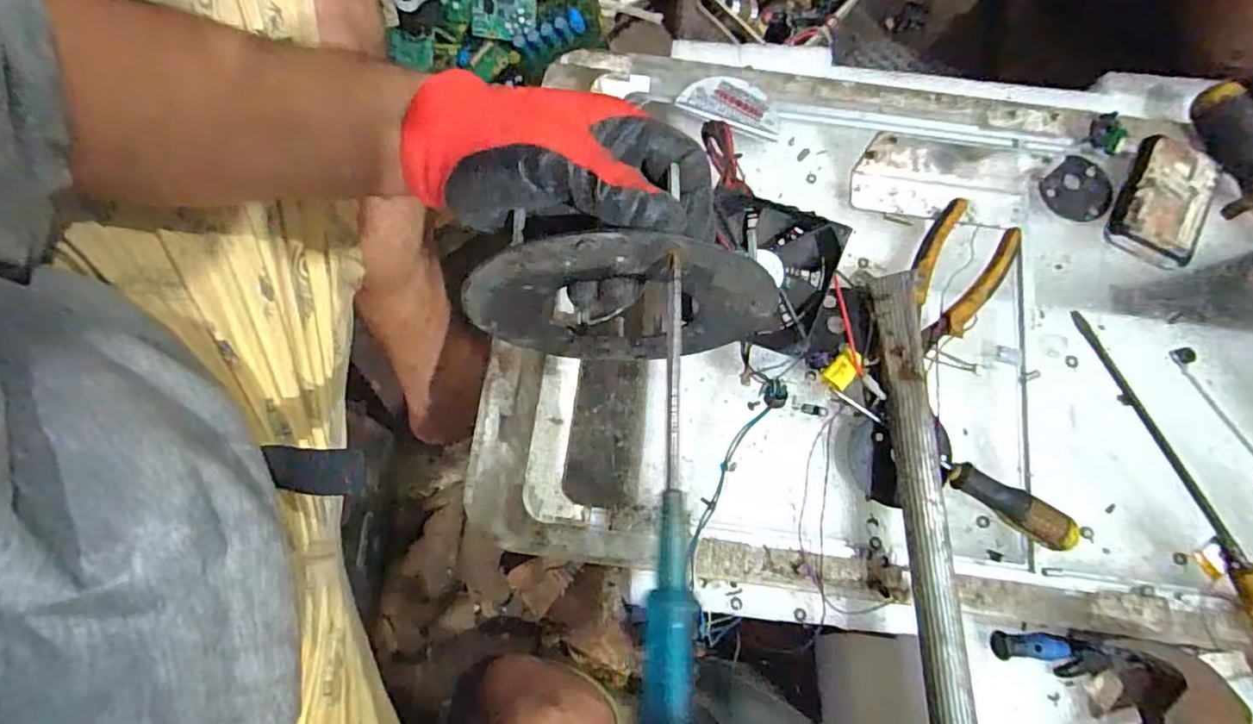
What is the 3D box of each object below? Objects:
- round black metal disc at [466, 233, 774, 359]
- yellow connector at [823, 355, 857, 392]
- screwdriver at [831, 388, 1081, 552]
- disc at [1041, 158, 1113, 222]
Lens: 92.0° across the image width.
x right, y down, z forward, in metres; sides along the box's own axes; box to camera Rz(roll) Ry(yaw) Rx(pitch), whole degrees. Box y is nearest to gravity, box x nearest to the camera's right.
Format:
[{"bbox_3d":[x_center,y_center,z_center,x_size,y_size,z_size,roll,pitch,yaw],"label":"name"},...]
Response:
[{"bbox_3d":[-0.004,-0.030,0.348,0.168,0.159,0.010,-2,74,-1],"label":"round black metal disc"},{"bbox_3d":[0.149,0.006,0.416,0.029,0.007,0.020,-44,79,-11],"label":"yellow connector"},{"bbox_3d":[0.216,0.073,0.411,0.174,0.029,0.023,31,76,8],"label":"screwdriver"},{"bbox_3d":[0.357,-0.135,0.476,0.057,0.009,0.051,-39,78,-10],"label":"disc"}]

